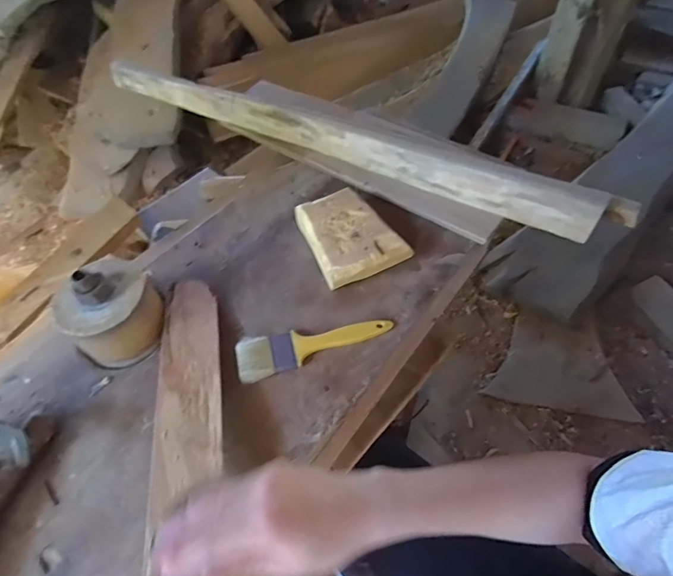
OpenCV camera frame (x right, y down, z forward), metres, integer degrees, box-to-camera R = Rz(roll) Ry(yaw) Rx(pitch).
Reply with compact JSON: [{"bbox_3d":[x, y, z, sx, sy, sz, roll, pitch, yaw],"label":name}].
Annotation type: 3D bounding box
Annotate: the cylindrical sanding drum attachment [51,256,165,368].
[{"bbox_3d":[-0.252,0.025,0.477,0.099,0.104,0.096,-1,53,1],"label":"cylindrical sanding drum attachment"}]

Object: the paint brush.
[{"bbox_3d":[-0.024,0.064,0.480,0.175,0.010,0.049,-12,54,-7],"label":"paint brush"}]

